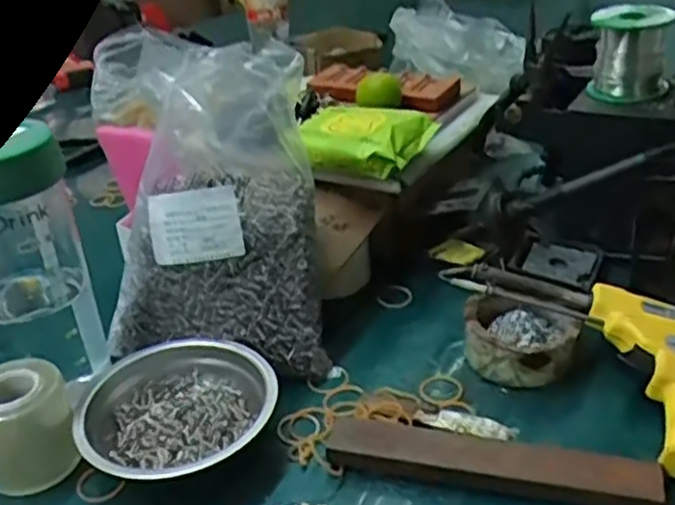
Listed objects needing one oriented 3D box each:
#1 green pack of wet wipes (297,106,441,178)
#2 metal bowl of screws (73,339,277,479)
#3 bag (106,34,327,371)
[{"bbox_3d":[0.019,-0.104,0.642,0.118,0.028,0.101,10,32,25],"label":"green pack of wet wipes"},{"bbox_3d":[-0.109,0.106,0.486,0.127,0.037,0.110,-16,31,-19],"label":"metal bowl of screws"},{"bbox_3d":[-0.100,-0.024,0.540,0.166,0.210,0.137,-6,29,-1],"label":"bag"}]

